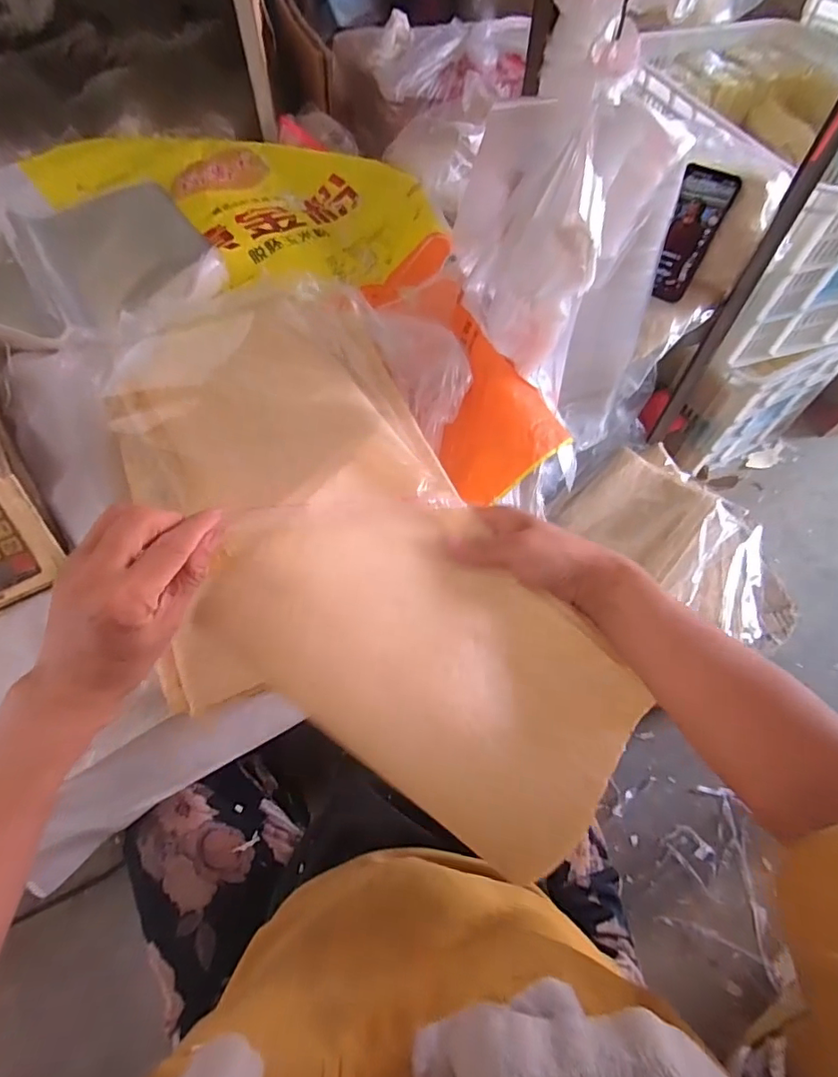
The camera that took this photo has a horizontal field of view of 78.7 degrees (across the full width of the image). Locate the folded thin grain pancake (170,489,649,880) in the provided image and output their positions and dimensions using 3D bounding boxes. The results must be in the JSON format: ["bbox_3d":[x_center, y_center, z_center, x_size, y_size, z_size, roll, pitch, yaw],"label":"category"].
[{"bbox_3d":[0.008,0.074,0.343,0.288,0.021,0.161,37,75,1],"label":"folded thin grain pancake"}]

